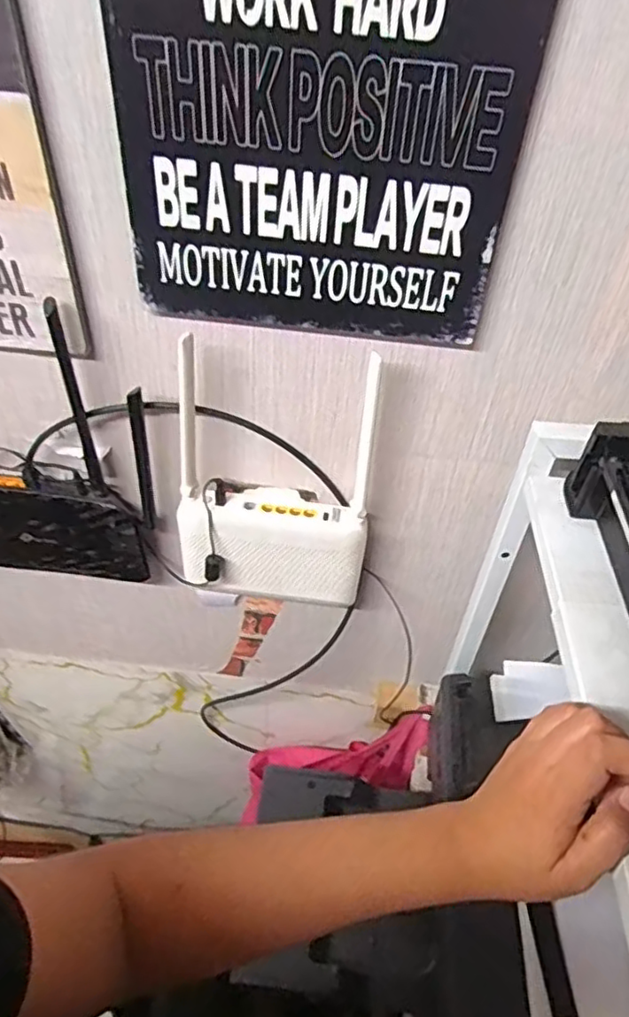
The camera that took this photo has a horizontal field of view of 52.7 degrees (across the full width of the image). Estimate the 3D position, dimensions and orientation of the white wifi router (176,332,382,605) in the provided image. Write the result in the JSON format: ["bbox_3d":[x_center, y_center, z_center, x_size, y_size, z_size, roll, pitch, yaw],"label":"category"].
[{"bbox_3d":[-0.039,-0.015,0.582,0.180,0.260,0.060,2,45,-2],"label":"white wifi router"}]

